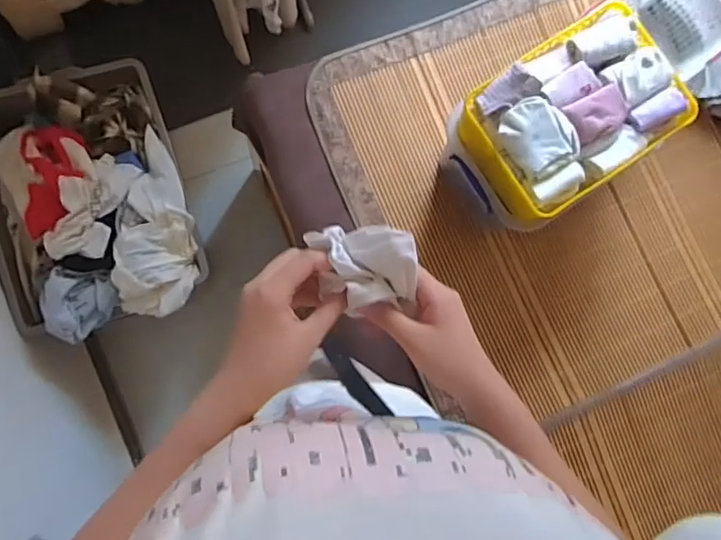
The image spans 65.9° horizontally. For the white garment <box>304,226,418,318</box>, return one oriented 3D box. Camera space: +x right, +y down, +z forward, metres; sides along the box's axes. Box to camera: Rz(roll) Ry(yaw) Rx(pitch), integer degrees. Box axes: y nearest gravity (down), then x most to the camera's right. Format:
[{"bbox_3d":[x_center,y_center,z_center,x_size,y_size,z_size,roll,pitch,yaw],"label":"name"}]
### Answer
[{"bbox_3d":[0.005,-0.001,0.454,0.086,0.036,0.072,-5,89,-4],"label":"white garment"}]

